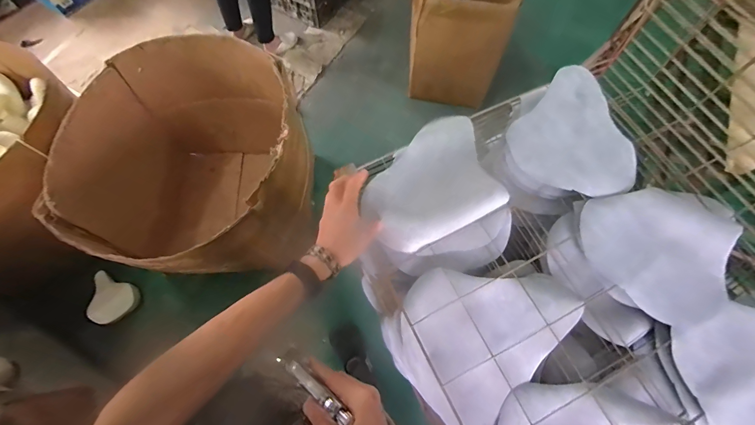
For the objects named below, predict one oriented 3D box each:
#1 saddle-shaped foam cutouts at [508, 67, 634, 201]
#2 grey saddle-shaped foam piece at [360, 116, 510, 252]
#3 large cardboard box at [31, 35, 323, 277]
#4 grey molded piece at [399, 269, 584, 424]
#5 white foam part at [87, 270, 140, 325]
[{"bbox_3d":[0.403,-0.150,0.629,0.226,0.017,0.270,39,72,14],"label":"saddle-shaped foam cutouts"},{"bbox_3d":[0.097,-0.061,0.576,0.248,0.053,0.207,-24,70,-10],"label":"grey saddle-shaped foam piece"},{"bbox_3d":[-0.683,-0.154,1.344,0.783,0.657,0.873,-14,69,-7],"label":"large cardboard box"},{"bbox_3d":[0.167,0.185,0.537,0.332,0.047,0.221,-38,73,-15],"label":"grey molded piece"},{"bbox_3d":[-1.142,0.368,1.399,0.175,0.034,0.211,0,80,-13],"label":"white foam part"}]

